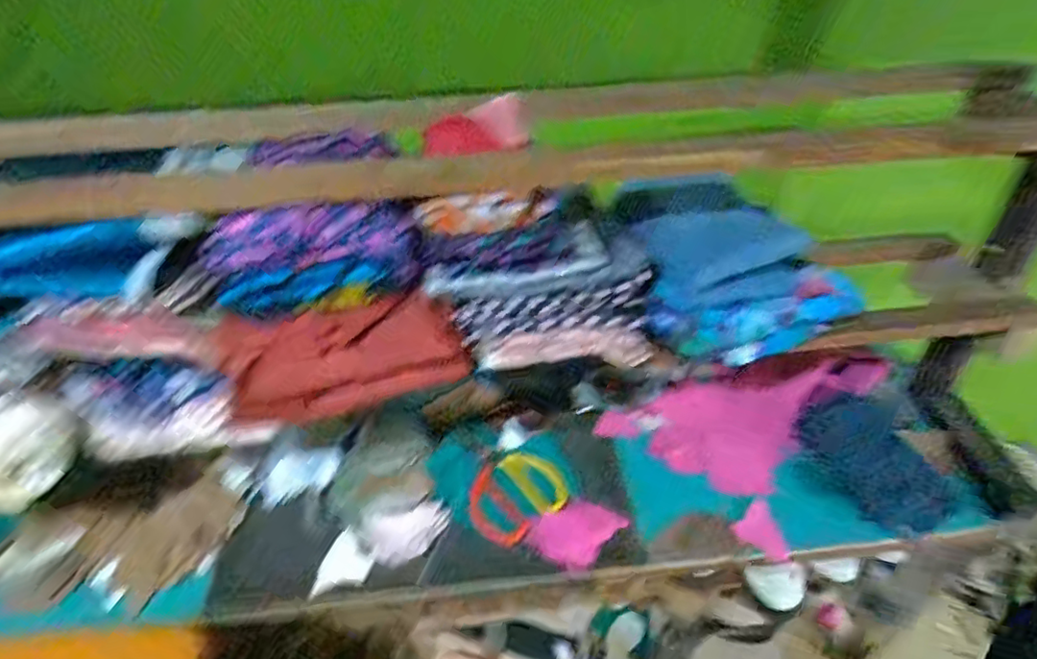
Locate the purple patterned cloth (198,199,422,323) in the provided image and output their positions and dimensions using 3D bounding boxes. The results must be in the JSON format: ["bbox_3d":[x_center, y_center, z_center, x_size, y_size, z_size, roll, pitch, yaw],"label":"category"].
[{"bbox_3d":[-0.187,-0.068,0.572,0.185,0.098,0.031,-10,23,-9],"label":"purple patterned cloth"}]

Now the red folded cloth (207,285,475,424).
[{"bbox_3d":[-0.172,0.029,0.608,0.234,0.115,0.026,-10,22,-6],"label":"red folded cloth"}]

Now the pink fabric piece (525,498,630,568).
[{"bbox_3d":[0.073,0.254,0.789,0.088,0.011,0.112,32,50,28],"label":"pink fabric piece"}]

